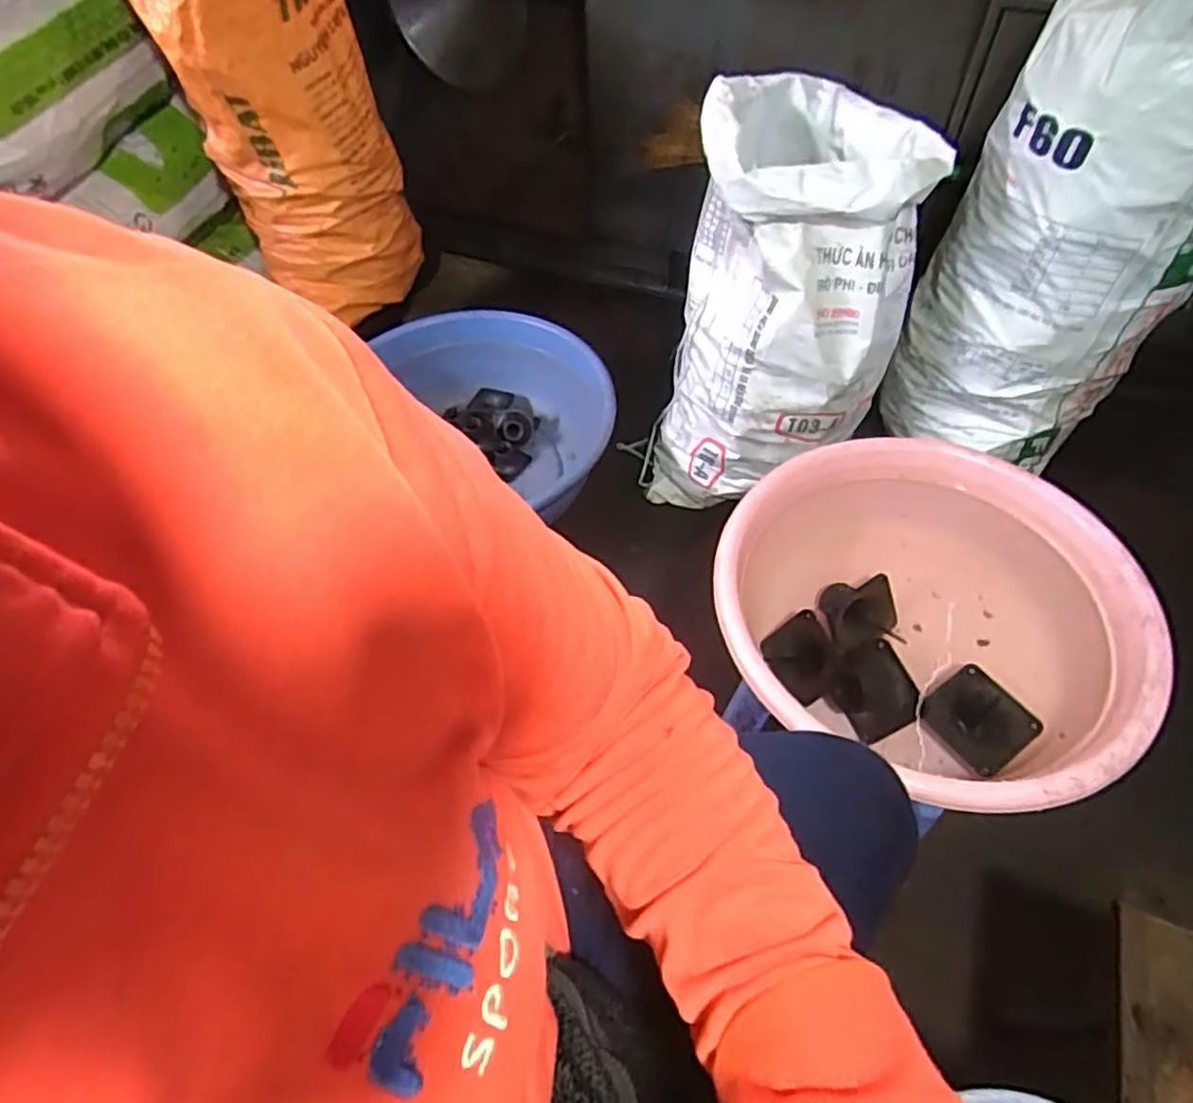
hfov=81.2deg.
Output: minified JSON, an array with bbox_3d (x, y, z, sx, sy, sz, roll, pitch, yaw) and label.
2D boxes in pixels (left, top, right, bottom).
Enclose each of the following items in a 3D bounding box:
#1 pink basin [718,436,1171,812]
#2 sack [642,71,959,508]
[{"bbox_3d":[0.350,0.059,0.747,0.396,0.121,0.401,-1,55,1],"label":"pink basin"},{"bbox_3d":[0.355,-0.435,1.284,0.366,0.657,0.420,18,57,14],"label":"sack"}]

